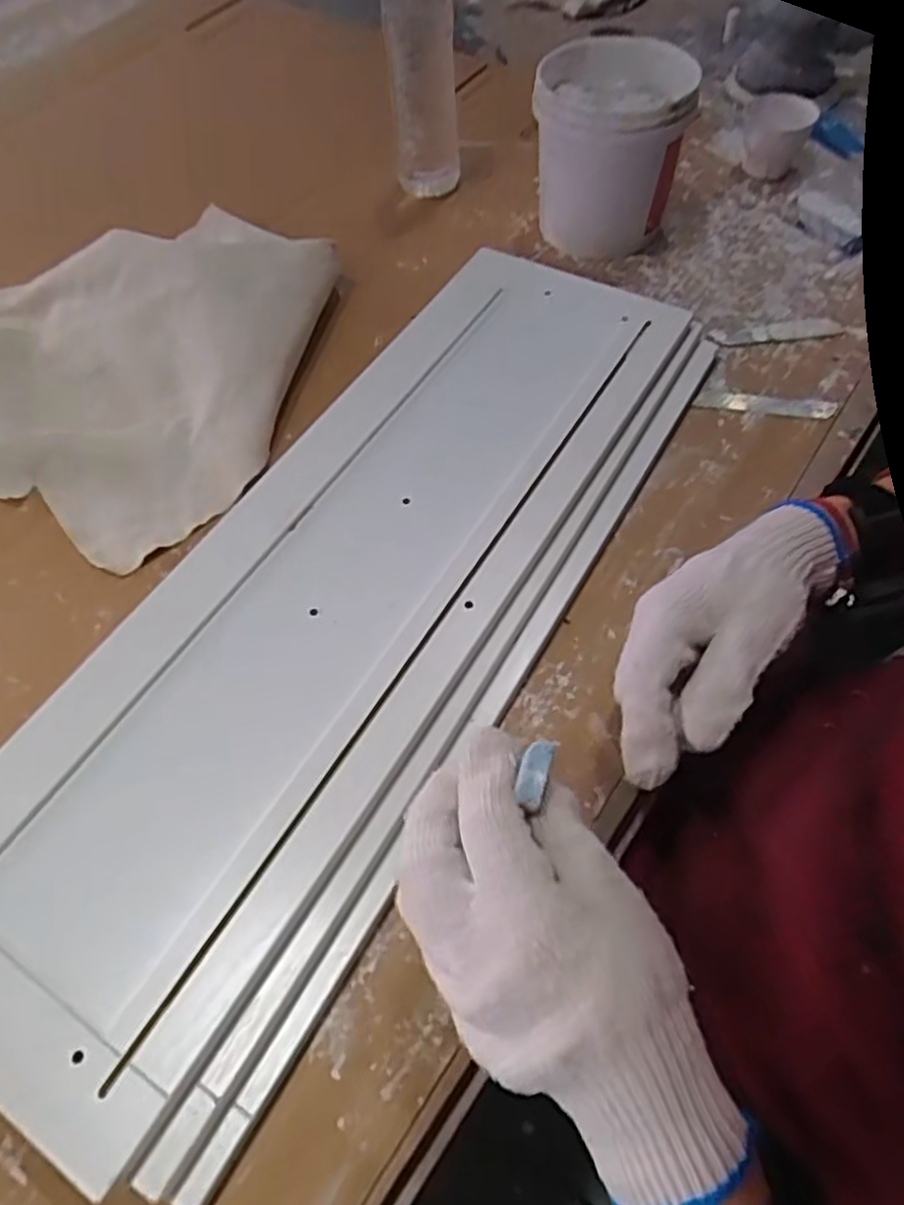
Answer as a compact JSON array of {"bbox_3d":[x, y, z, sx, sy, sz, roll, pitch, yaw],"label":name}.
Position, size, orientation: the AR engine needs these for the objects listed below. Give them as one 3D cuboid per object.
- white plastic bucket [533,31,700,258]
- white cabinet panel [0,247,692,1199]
[{"bbox_3d":[0.130,-0.378,0.615,0.119,0.115,0.124,7,57,7],"label":"white plastic bucket"},{"bbox_3d":[-0.058,-0.028,0.434,0.186,0.018,0.575,26,62,19],"label":"white cabinet panel"}]

